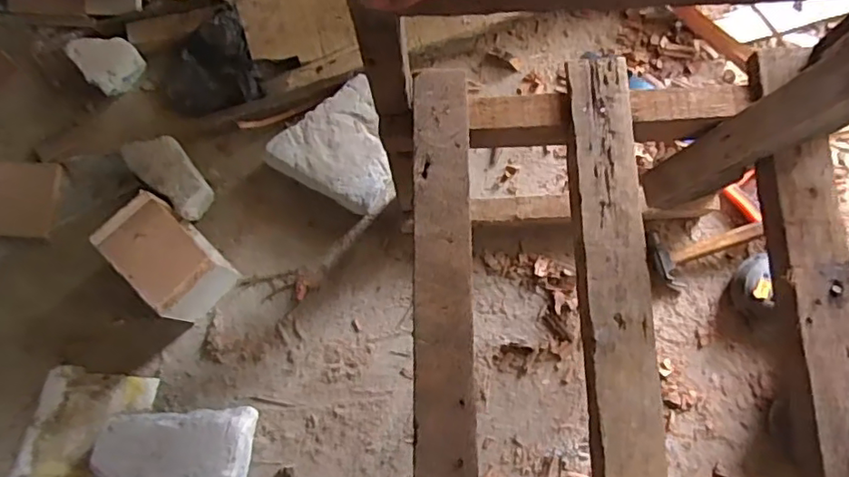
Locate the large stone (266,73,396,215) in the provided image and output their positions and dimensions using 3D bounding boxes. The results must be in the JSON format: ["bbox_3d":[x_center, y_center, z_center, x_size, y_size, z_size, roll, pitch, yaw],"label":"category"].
[{"bbox_3d":[-0.121,-0.138,0.916,0.204,0.060,0.180,-42,79,-8],"label":"large stone"}]

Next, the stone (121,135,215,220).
[{"bbox_3d":[-0.402,-0.104,0.919,0.155,0.061,0.079,39,80,10],"label":"stone"}]

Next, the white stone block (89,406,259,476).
[{"bbox_3d":[-0.349,0.308,0.815,0.207,0.076,0.115,-4,76,0],"label":"white stone block"}]

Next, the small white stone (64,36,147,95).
[{"bbox_3d":[-0.536,-0.303,0.966,0.083,0.066,0.088,0,76,1],"label":"small white stone"}]

